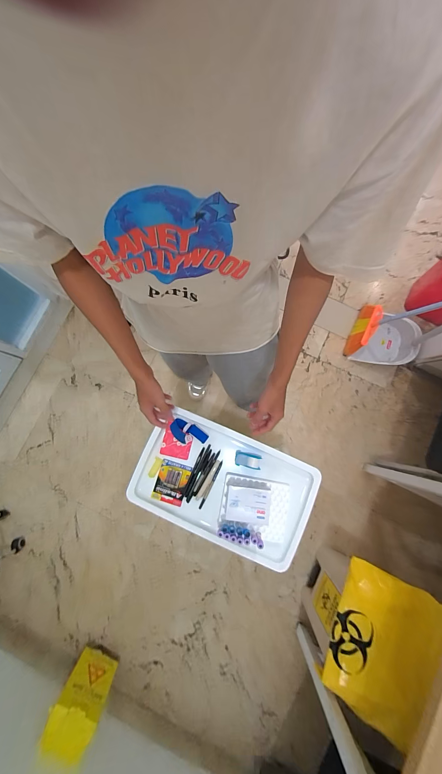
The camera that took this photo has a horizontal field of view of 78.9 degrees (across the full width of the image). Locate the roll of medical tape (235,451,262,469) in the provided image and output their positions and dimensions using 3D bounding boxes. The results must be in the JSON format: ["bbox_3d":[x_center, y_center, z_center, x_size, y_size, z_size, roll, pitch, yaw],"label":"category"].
[{"bbox_3d":[0.072,0.194,0.711,0.067,0.028,0.035,12,82,2],"label":"roll of medical tape"}]

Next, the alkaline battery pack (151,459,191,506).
[{"bbox_3d":[-0.135,0.258,0.729,0.083,0.012,0.110,15,82,3],"label":"alkaline battery pack"}]

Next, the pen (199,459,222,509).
[{"bbox_3d":[-0.027,0.260,0.718,0.011,0.011,0.134,24,81,4],"label":"pen"}]

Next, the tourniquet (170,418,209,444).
[{"bbox_3d":[-0.086,0.125,0.721,0.098,0.039,0.055,18,82,3],"label":"tourniquet"}]

